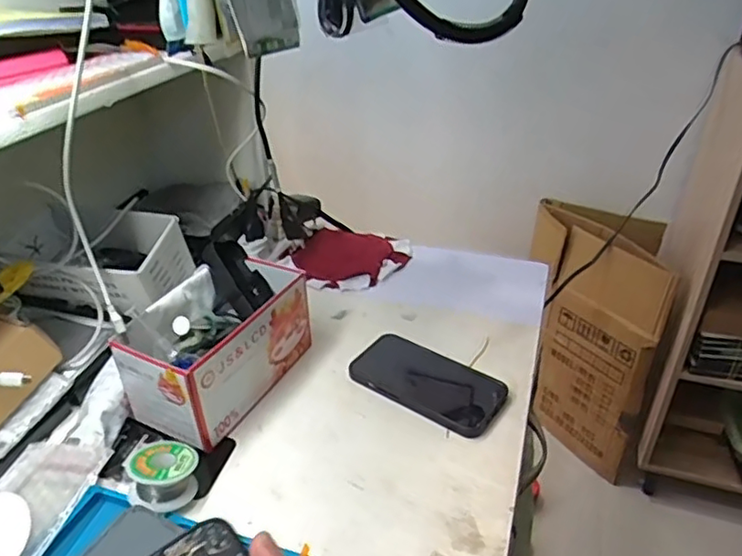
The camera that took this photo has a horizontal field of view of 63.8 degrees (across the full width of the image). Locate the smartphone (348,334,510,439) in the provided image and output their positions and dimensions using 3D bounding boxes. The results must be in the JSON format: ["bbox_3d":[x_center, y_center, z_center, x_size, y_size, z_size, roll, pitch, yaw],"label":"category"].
[{"bbox_3d":[0.057,0.103,0.595,0.146,0.017,0.074,22,39,30],"label":"smartphone"}]

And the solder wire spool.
[{"bbox_3d":[-0.171,0.159,0.491,0.054,0.036,0.057,0,33,0],"label":"solder wire spool"}]

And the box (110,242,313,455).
[{"bbox_3d":[-0.148,0.056,0.586,0.104,0.105,0.178,16,36,23],"label":"box"}]

